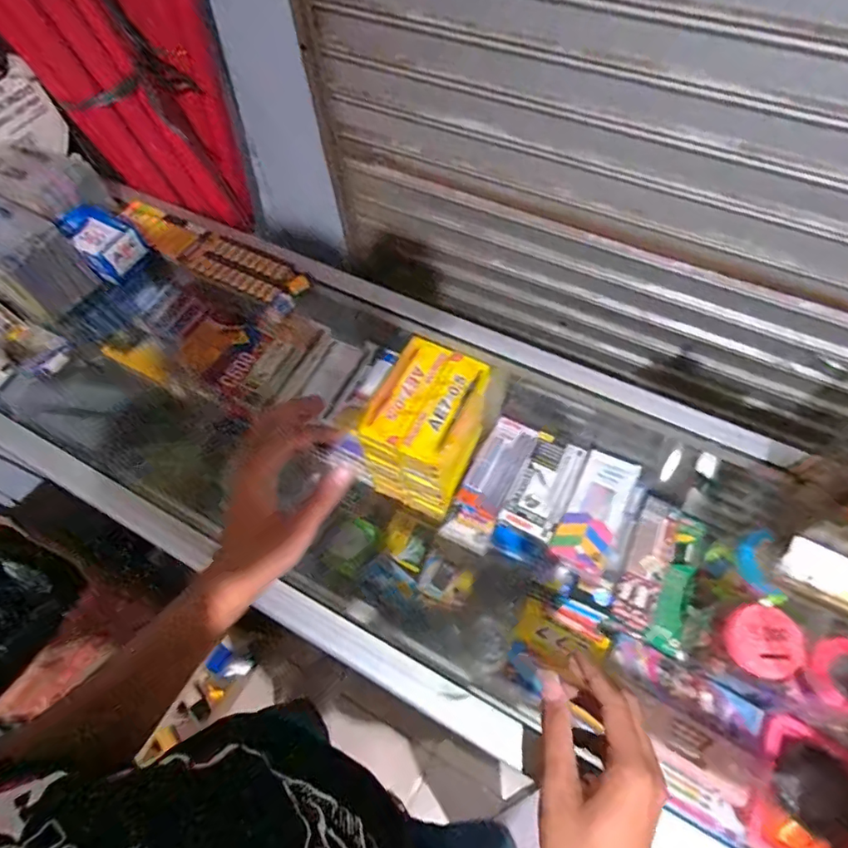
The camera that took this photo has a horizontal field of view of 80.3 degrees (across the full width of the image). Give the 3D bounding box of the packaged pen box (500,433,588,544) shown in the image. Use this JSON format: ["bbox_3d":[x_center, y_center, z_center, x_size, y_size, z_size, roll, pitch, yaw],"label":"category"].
[{"bbox_3d":[0.158,0.080,0.652,0.068,0.015,0.136,26,68,14],"label":"packaged pen box"}]

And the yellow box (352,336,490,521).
[{"bbox_3d":[0.007,0.012,0.676,0.122,0.170,0.155,22,67,13],"label":"yellow box"}]

